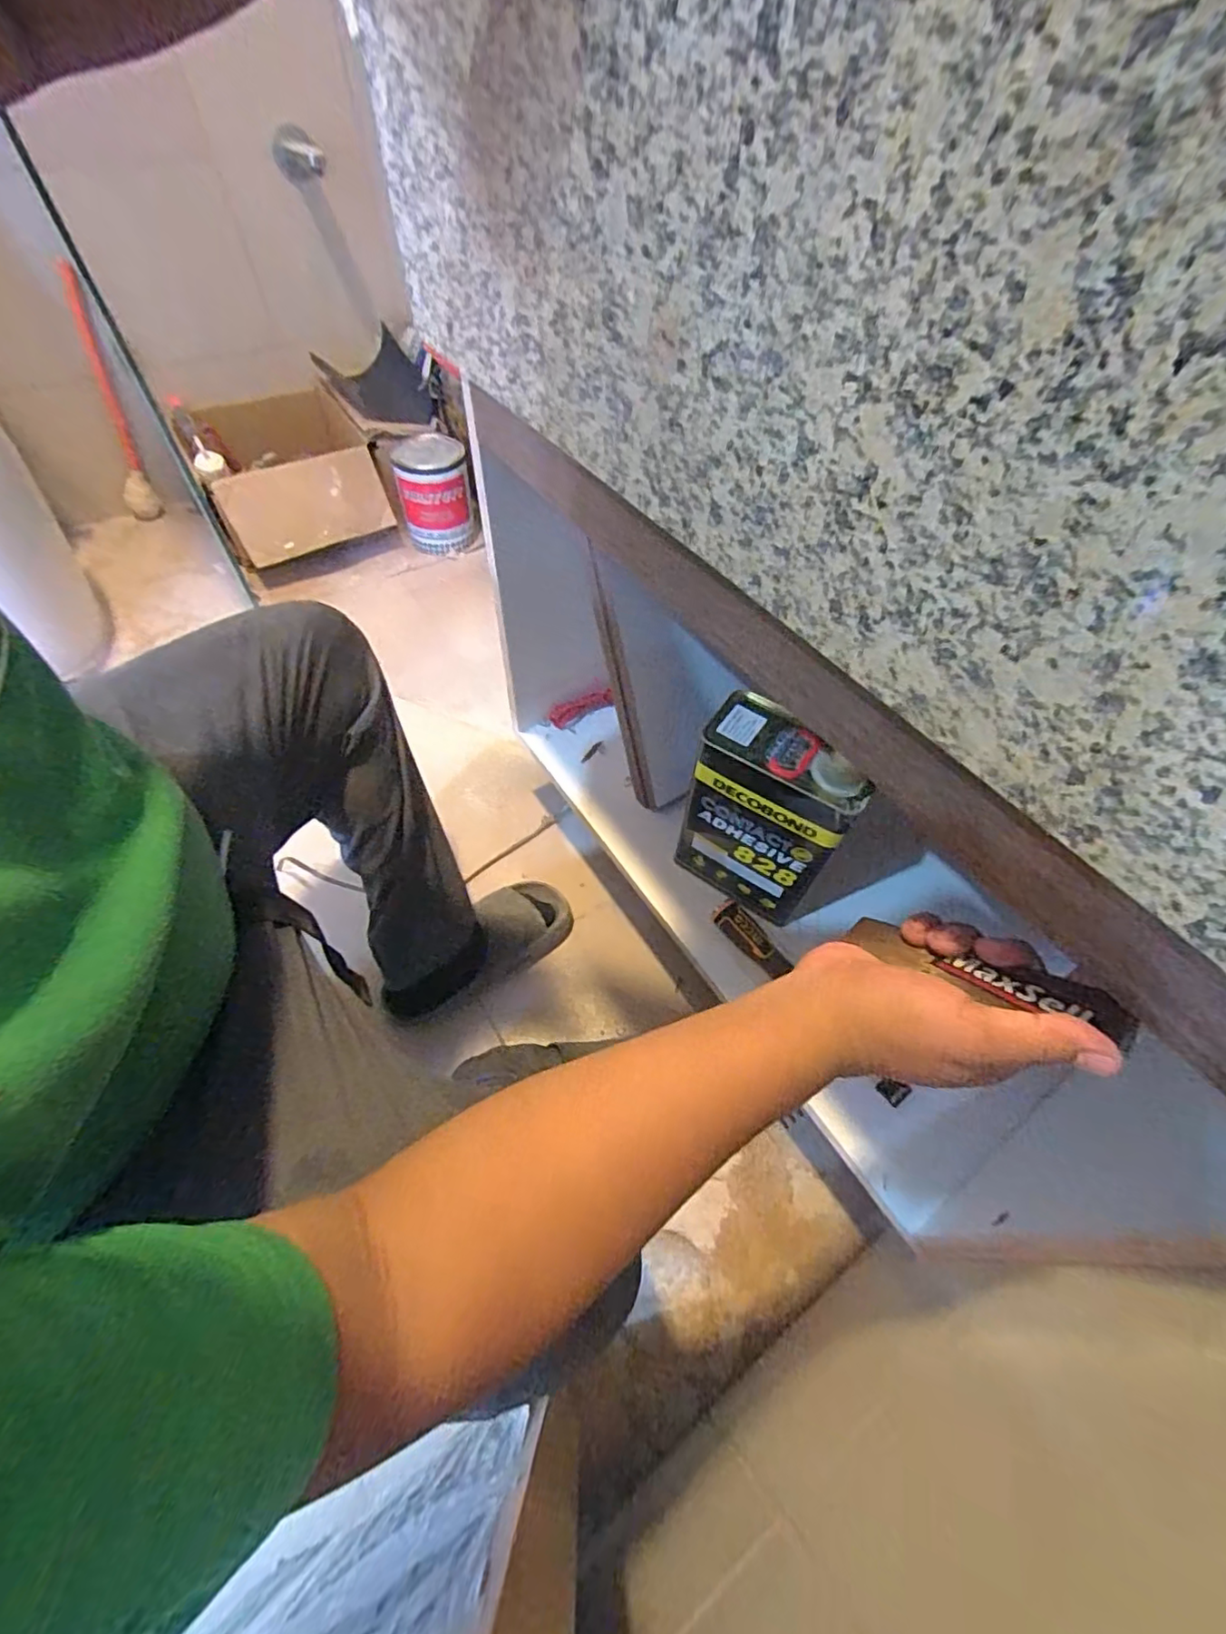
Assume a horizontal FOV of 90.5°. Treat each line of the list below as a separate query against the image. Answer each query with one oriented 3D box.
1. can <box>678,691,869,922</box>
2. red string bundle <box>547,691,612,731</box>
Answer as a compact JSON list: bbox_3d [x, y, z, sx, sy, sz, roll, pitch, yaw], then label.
[{"bbox_3d":[0.169,-0.008,0.687,0.172,0.239,0.110,29,59,17],"label":"can"},{"bbox_3d":[-0.048,-0.162,0.911,0.100,0.025,0.022,-22,56,10],"label":"red string bundle"}]

